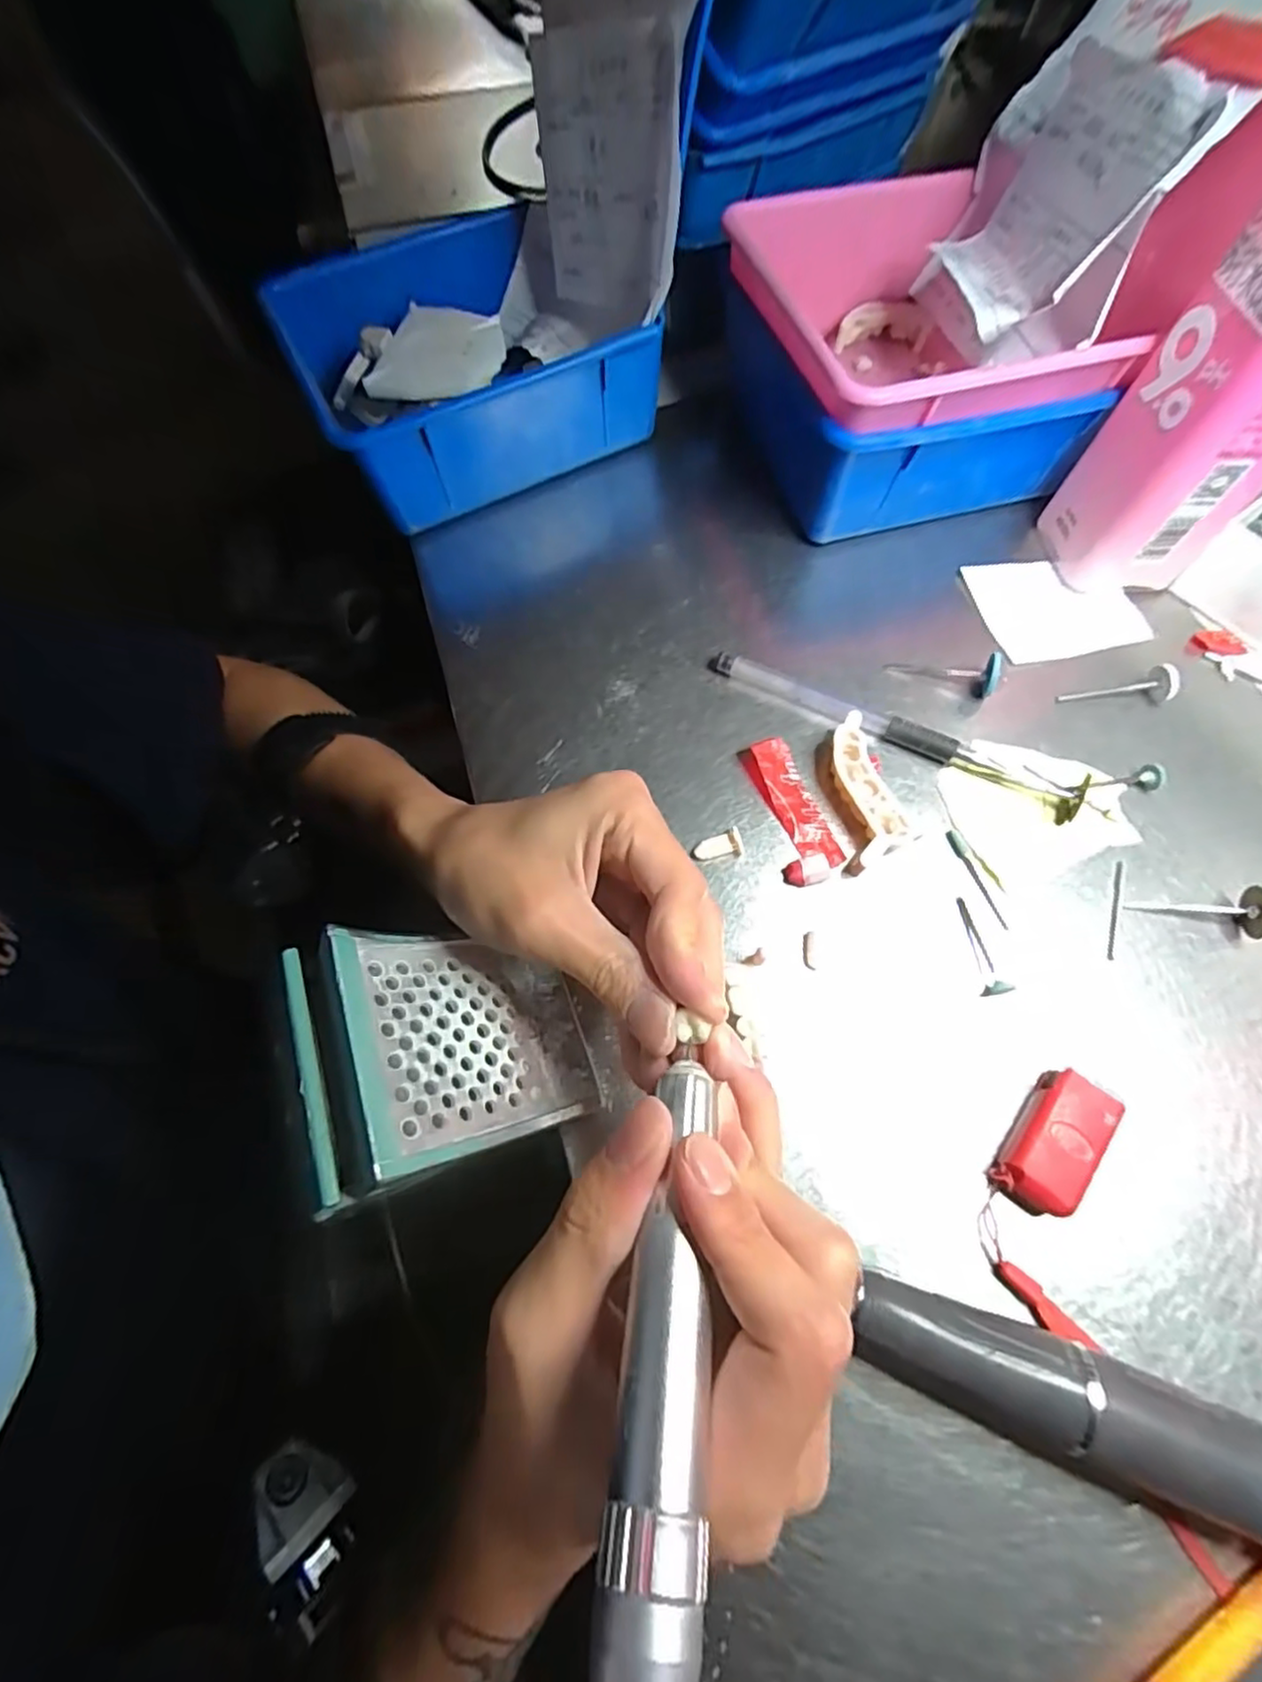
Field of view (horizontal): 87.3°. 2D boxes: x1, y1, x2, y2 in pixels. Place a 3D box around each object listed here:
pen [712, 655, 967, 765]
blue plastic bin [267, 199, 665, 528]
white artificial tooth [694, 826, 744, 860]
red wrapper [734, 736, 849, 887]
[{"bbox_3d":[0.089,-0.062,0.299,0.114,0.012,0.009,27,70,12],"label":"pen"},{"bbox_3d":[-0.092,-0.259,0.363,0.161,0.071,0.156,-26,68,-10],"label":"blue plastic bin"},{"bbox_3d":[0.037,0.003,0.276,0.020,0.005,0.011,-16,66,8],"label":"white artificial tooth"},{"bbox_3d":[0.067,-0.013,0.279,0.026,0.009,0.067,-19,67,-7],"label":"red wrapper"}]

